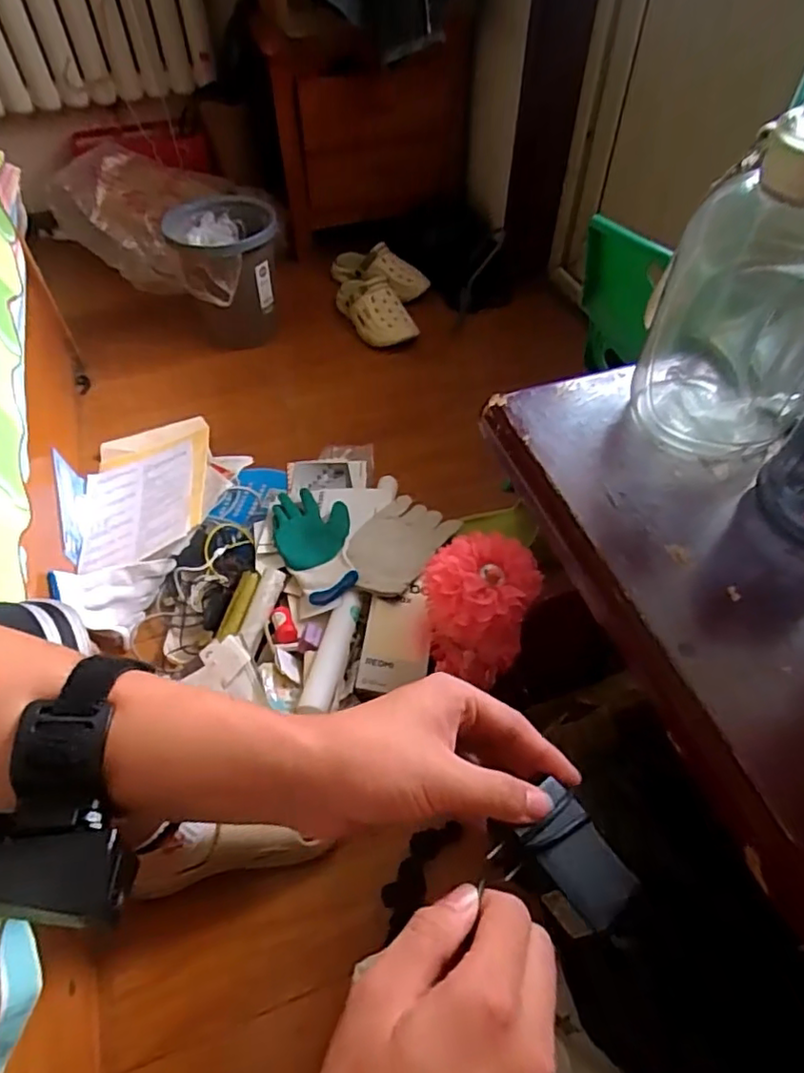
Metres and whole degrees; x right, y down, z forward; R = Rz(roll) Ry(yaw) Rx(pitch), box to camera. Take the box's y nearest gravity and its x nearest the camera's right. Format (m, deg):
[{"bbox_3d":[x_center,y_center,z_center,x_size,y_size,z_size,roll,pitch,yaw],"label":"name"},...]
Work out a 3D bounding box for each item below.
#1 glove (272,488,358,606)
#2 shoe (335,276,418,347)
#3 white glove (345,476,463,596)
[{"bbox_3d":[-0.141,0.003,0.947,0.122,0.034,0.242,-10,52,-8],"label":"glove"},{"bbox_3d":[-0.080,-0.560,1.458,0.107,0.102,0.262,-29,57,-21],"label":"shoe"},{"bbox_3d":[0.005,-0.008,0.970,0.155,0.057,0.270,11,53,9],"label":"white glove"}]

